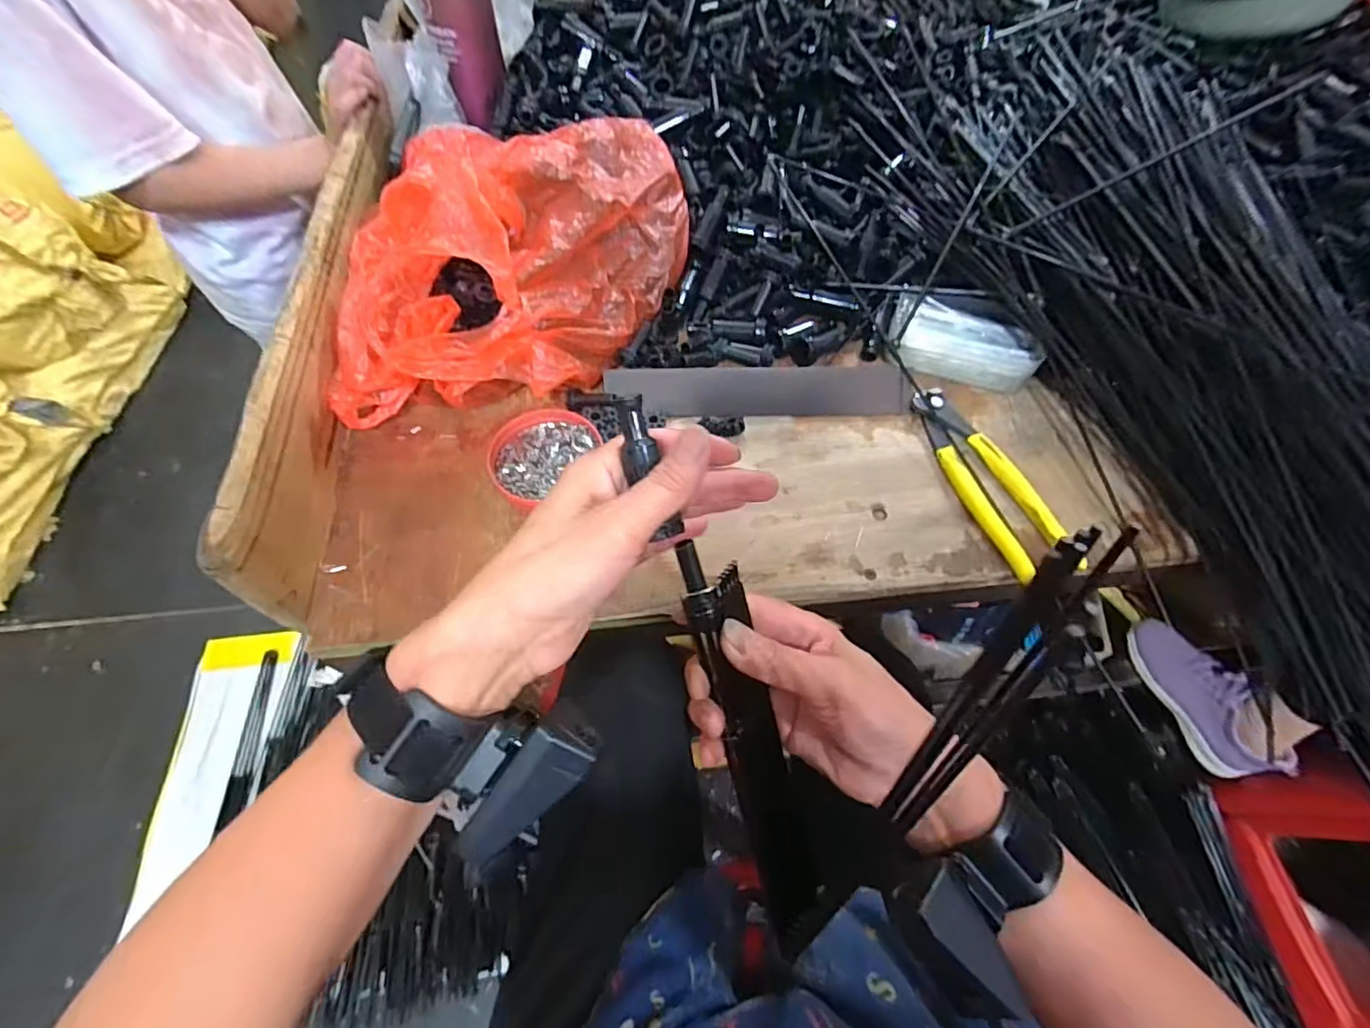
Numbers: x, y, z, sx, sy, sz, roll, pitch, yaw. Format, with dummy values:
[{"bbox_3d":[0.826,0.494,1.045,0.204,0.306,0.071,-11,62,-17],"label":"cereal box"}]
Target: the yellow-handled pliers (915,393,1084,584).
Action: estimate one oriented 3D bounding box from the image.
[{"bbox_3d":[0.219,-0.027,0.426,0.047,0.014,0.161,-20,62,-12],"label":"yellow-handled pliers"}]

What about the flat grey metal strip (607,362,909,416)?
[{"bbox_3d":[0.060,-0.096,0.452,0.235,0.008,0.039,-3,99,-6],"label":"flat grey metal strip"}]

